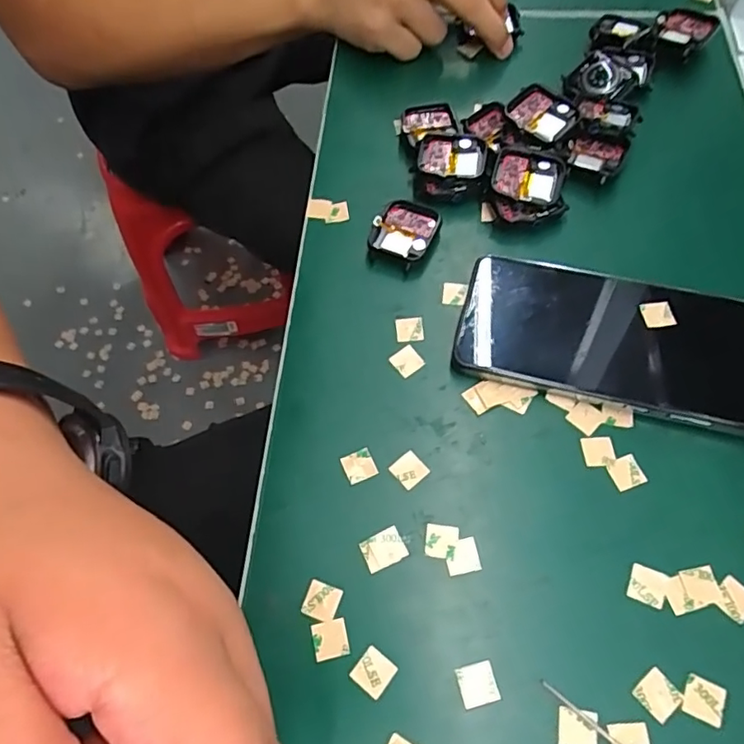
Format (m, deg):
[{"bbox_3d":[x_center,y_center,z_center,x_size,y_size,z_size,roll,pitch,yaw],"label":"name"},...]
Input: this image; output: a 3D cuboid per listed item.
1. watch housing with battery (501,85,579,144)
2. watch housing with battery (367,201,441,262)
[{"bbox_3d":[0.109,-0.166,0.365,0.035,0.015,0.041,-42,69,-17],"label":"watch housing with battery"},{"bbox_3d":[0.021,-0.089,0.351,0.037,0.013,0.045,23,66,13],"label":"watch housing with battery"}]

